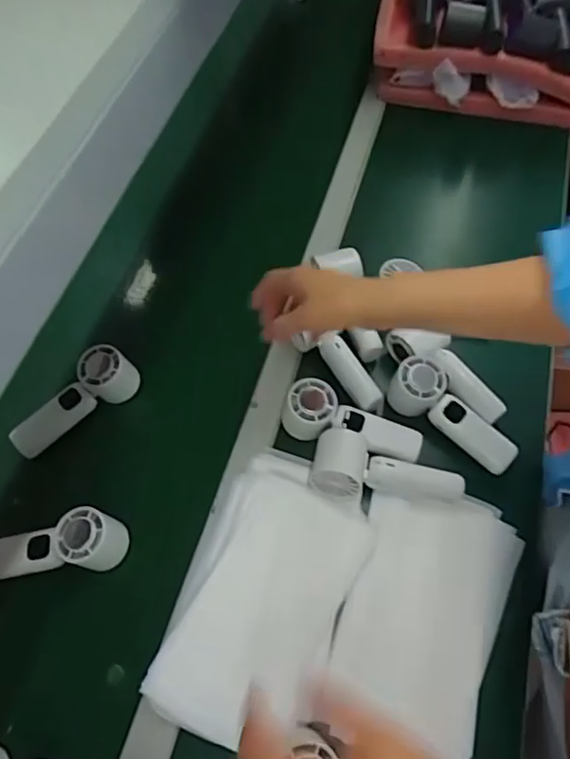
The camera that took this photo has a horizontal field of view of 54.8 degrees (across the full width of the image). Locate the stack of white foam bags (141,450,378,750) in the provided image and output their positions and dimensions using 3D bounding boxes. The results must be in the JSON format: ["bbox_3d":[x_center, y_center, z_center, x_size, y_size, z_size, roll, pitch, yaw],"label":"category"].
[{"bbox_3d":[-0.019,0.207,0.543,0.153,0.017,0.261,22,64,13],"label":"stack of white foam bags"}]

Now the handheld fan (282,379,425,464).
[{"bbox_3d":[0.074,0.051,0.603,0.151,0.053,0.052,20,63,12],"label":"handheld fan"}]

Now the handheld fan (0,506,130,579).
[{"bbox_3d":[-0.243,0.165,0.551,0.153,0.043,0.053,-6,61,-2],"label":"handheld fan"}]

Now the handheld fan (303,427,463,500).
[{"bbox_3d":[0.109,0.093,0.576,0.155,0.051,0.068,11,62,7],"label":"handheld fan"}]

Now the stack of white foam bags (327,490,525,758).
[{"bbox_3d":[0.138,0.219,0.540,0.147,0.017,0.228,21,63,12],"label":"stack of white foam bags"}]

